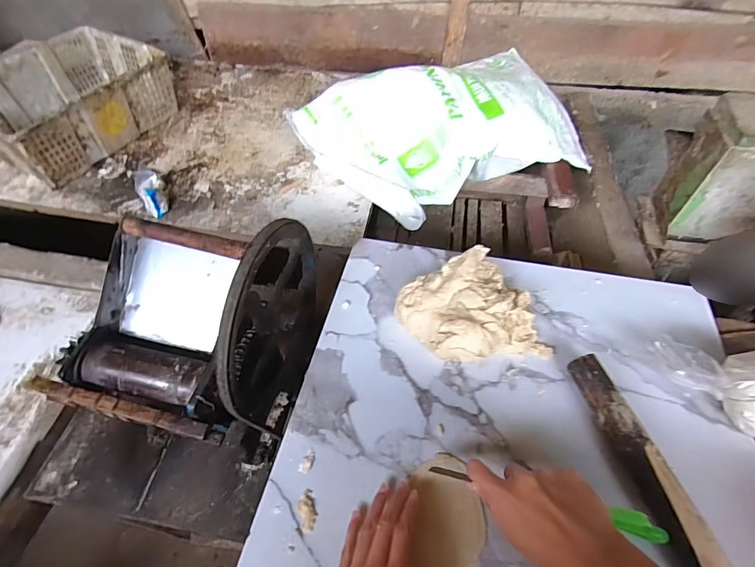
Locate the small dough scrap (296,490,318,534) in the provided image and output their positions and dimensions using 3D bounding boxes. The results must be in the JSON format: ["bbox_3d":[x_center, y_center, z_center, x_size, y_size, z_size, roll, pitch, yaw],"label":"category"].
[{"bbox_3d":[-0.069,0.224,0.404,0.018,0.005,0.036,-17,55,-14],"label":"small dough scrap"}]

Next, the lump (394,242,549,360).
[{"bbox_3d":[0.115,0.038,0.506,0.153,0.067,0.136,-16,55,-13],"label":"lump"}]

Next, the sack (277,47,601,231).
[{"bbox_3d":[0.172,-0.372,1.019,0.678,0.210,0.387,-19,56,-15],"label":"sack"}]

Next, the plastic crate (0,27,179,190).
[{"bbox_3d":[-0.832,-0.491,1.105,0.335,0.165,0.462,23,56,15],"label":"plastic crate"}]

